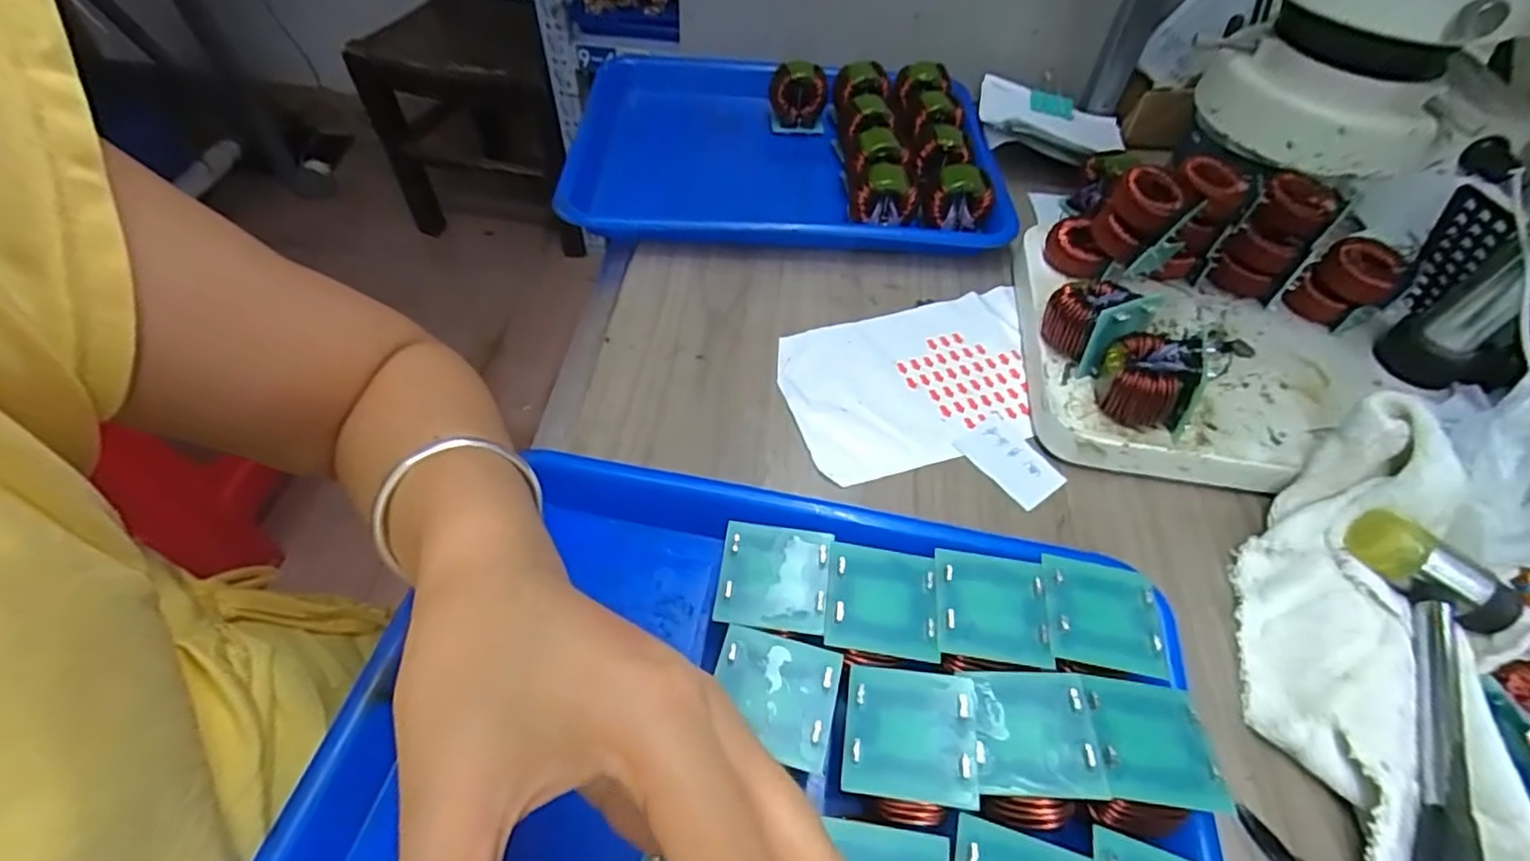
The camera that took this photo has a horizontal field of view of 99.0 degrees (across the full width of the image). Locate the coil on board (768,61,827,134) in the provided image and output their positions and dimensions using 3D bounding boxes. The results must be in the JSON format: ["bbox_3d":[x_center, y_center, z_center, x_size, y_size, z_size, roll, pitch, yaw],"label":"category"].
[{"bbox_3d":[0.028,-0.287,0.568,0.048,0.057,0.029,4,53,0],"label":"coil on board"}]

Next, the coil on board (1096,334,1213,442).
[{"bbox_3d":[0.209,-0.029,0.354,0.045,0.046,0.039,12,53,6],"label":"coil on board"}]

